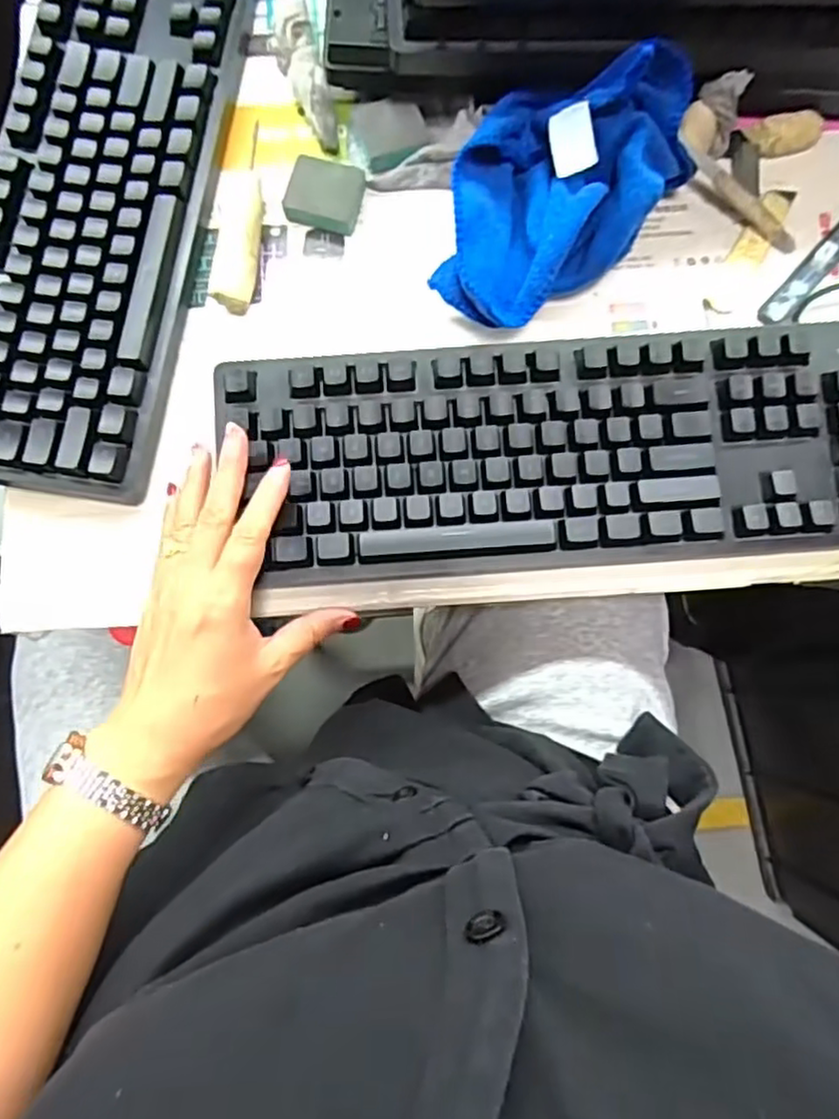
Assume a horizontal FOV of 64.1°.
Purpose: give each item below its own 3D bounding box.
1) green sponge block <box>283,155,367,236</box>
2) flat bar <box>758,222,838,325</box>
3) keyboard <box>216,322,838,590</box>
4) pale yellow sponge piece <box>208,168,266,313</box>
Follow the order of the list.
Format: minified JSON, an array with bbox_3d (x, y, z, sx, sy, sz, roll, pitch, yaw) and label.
[{"bbox_3d":[-0.062,-0.240,0.440,0.045,0.014,0.042,14,81,3],"label":"green sponge block"},{"bbox_3d":[0.263,-0.195,0.436,0.018,0.008,0.115,42,83,7],"label":"flat bar"},{"bbox_3d":[0.106,-0.063,0.396,0.414,0.035,0.131,-3,80,0],"label":"keyboard"},{"bbox_3d":[-0.116,-0.208,0.435,0.024,0.020,0.097,4,80,1],"label":"pale yellow sponge piece"}]

